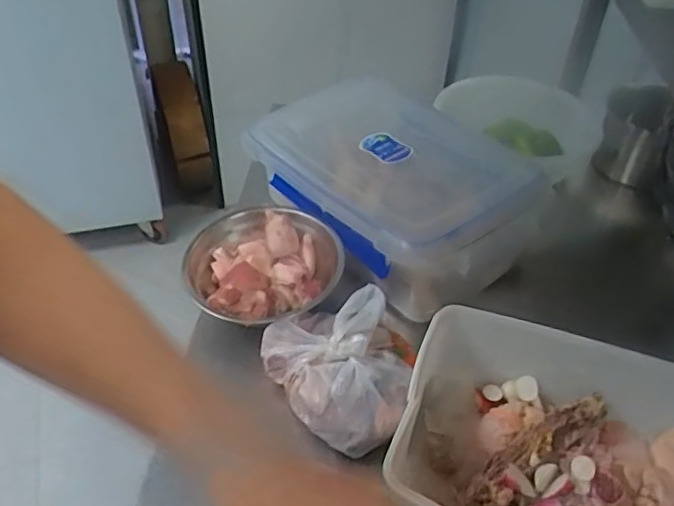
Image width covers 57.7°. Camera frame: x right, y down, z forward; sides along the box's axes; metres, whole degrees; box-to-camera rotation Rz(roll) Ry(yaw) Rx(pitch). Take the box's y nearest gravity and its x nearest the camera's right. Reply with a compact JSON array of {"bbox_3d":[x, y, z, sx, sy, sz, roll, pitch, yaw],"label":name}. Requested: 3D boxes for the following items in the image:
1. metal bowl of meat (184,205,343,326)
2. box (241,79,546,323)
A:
[{"bbox_3d":[-0.087,0.022,0.729,0.162,0.068,0.176,28,49,26],"label":"metal bowl of meat"},{"bbox_3d":[0.058,-0.088,0.798,0.223,0.123,0.357,-30,51,-29],"label":"box"}]

